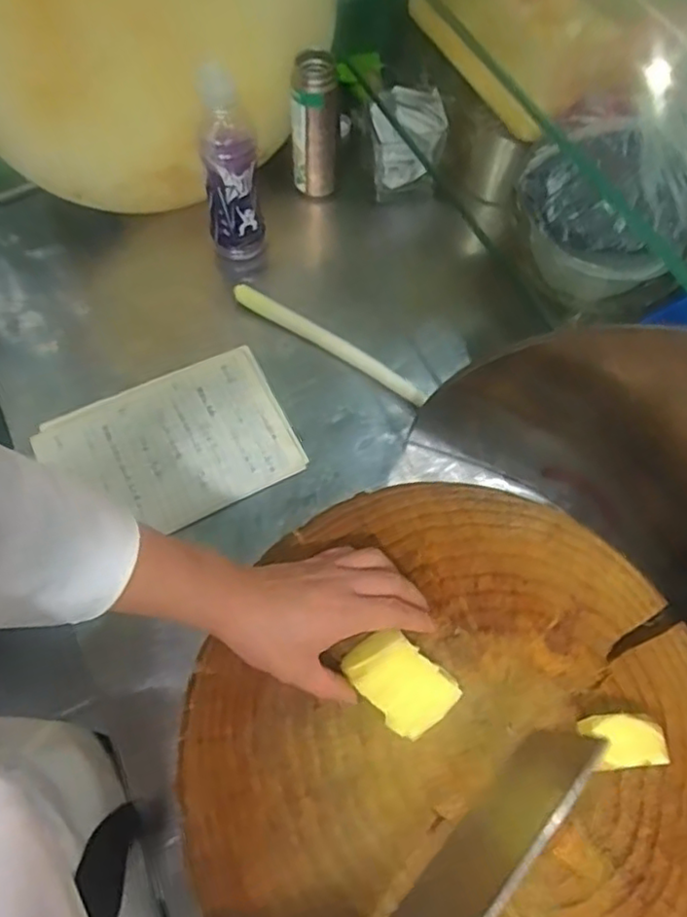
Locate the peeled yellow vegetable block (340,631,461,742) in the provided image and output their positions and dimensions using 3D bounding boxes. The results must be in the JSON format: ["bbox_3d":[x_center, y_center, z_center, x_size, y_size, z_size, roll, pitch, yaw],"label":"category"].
[{"bbox_3d":[0.043,0.168,0.490,0.056,0.021,0.080,-40,72,-19],"label":"peeled yellow vegetable block"}]

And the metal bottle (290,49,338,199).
[{"bbox_3d":[-0.038,-0.423,0.831,0.057,0.173,0.045,4,64,-1],"label":"metal bottle"}]

